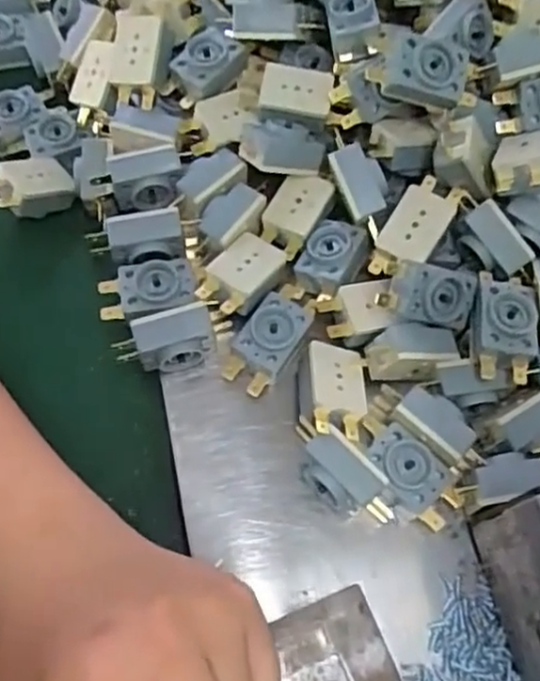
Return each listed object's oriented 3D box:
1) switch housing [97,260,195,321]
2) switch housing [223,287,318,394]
[{"bbox_3d":[-0.062,-0.024,0.347,0.047,0.016,0.027,-5,66,-5],"label":"switch housing"},{"bbox_3d":[0.003,-0.003,0.341,0.028,0.017,0.058,31,68,10],"label":"switch housing"}]

